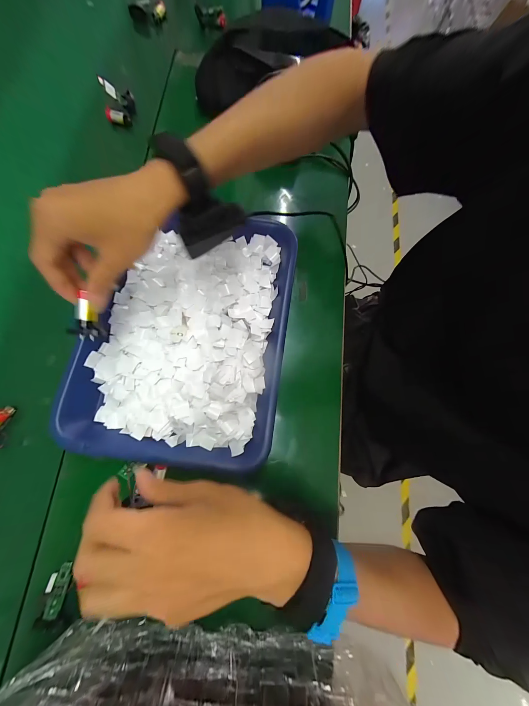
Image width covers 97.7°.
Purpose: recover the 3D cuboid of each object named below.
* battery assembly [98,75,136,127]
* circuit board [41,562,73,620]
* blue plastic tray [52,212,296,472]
[{"bbox_3d":[-0.242,-0.415,0.379,0.035,0.044,0.048,4,77,-5],"label":"battery assembly"},{"bbox_3d":[-0.221,0.252,0.246,0.021,0.004,0.043,-1,59,-1],"label":"circuit board"},{"bbox_3d":[-0.095,-0.034,0.303,0.240,0.034,0.324,8,75,2],"label":"blue plastic tray"}]

